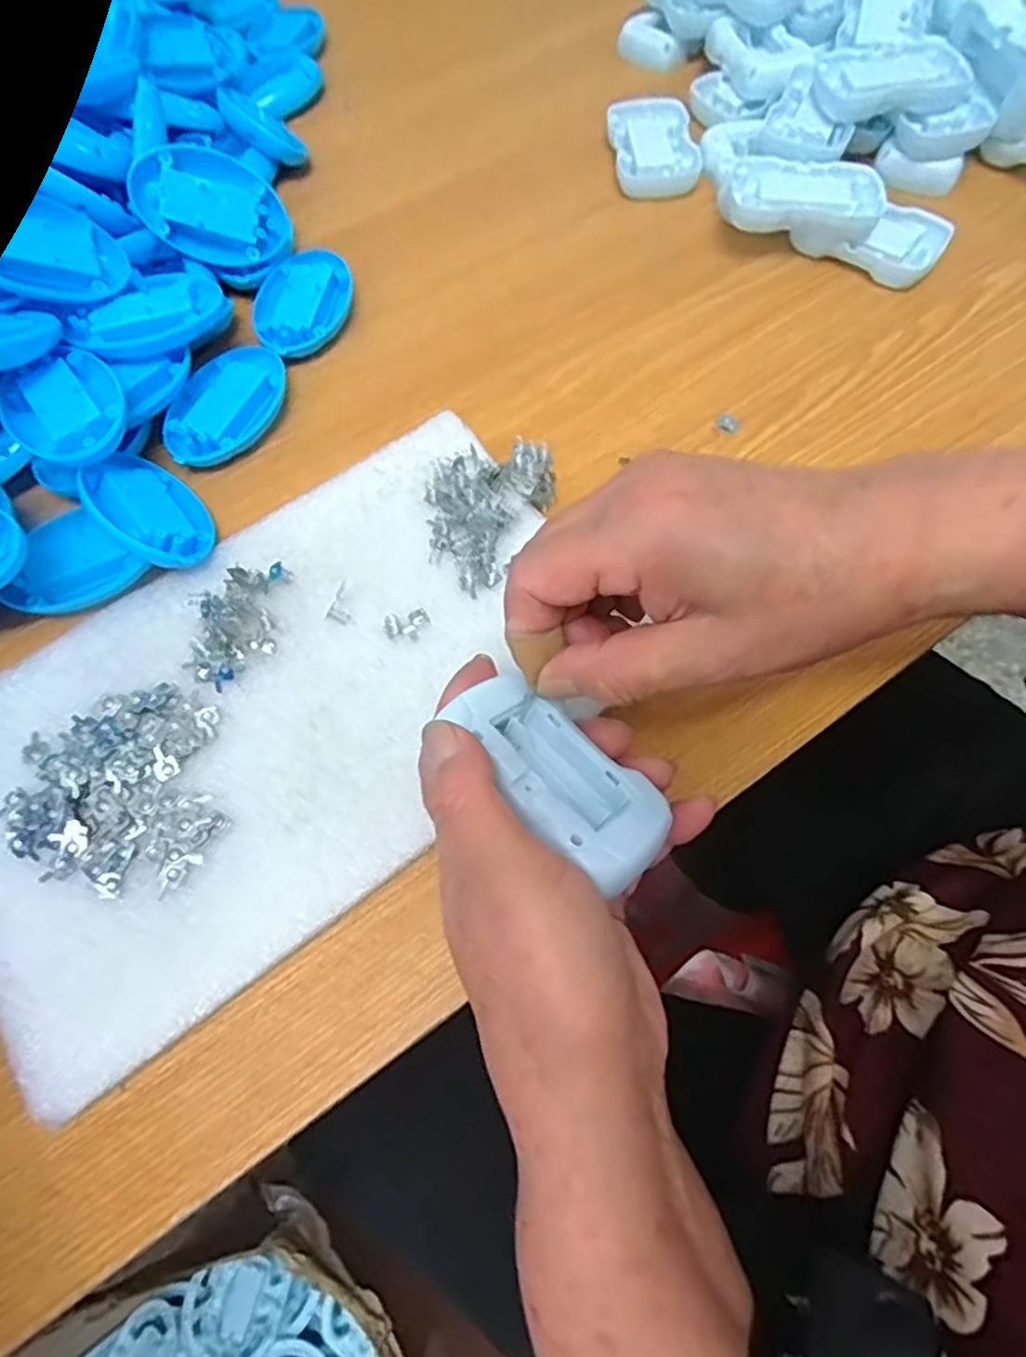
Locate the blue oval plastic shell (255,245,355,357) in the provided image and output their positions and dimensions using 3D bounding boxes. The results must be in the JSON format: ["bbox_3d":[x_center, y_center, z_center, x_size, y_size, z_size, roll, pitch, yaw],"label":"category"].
[{"bbox_3d":[-0.127,-0.225,0.418,0.054,0.017,0.082,0,65,2],"label":"blue oval plastic shell"}]

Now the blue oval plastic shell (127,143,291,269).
[{"bbox_3d":[-0.177,-0.275,0.408,0.082,0.055,0.018,-2,23,-14],"label":"blue oval plastic shell"}]

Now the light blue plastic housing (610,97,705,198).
[{"bbox_3d":[0.096,-0.364,0.476,0.054,0.019,0.086,-4,65,0],"label":"light blue plastic housing"}]

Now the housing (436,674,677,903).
[{"bbox_3d":[0.014,0.037,0.245,0.080,0.021,0.042,42,46,18],"label":"housing"}]

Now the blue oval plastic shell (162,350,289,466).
[{"bbox_3d":[-0.156,-0.148,0.387,0.051,0.020,0.081,18,67,10],"label":"blue oval plastic shell"}]

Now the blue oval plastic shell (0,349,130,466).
[{"bbox_3d":[-0.217,-0.131,0.336,0.054,0.014,0.069,-33,68,-17],"label":"blue oval plastic shell"}]

